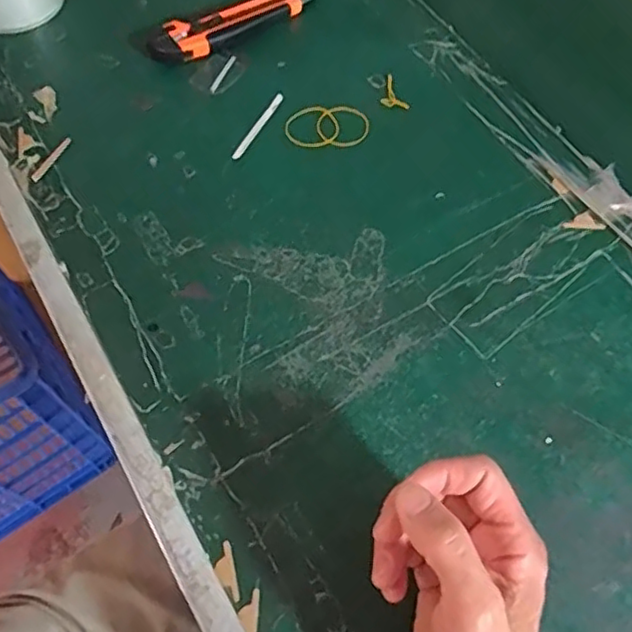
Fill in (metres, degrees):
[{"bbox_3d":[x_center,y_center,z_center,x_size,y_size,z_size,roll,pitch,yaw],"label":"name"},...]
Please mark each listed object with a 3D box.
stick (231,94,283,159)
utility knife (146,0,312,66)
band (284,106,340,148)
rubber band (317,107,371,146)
[{"bbox_3d":[-0.047,-0.154,0.504,0.007,0.004,0.076,26,64,11],"label":"stick"},{"bbox_3d":[-0.070,-0.259,0.544,0.159,0.017,0.041,-28,67,-16],"label":"utility knife"},{"bbox_3d":[-0.003,-0.155,0.505,0.044,0.004,0.039,7,62,1],"label":"band"},{"bbox_3d":[0.023,-0.155,0.507,0.042,0.004,0.039,0,69,0],"label":"rubber band"}]

